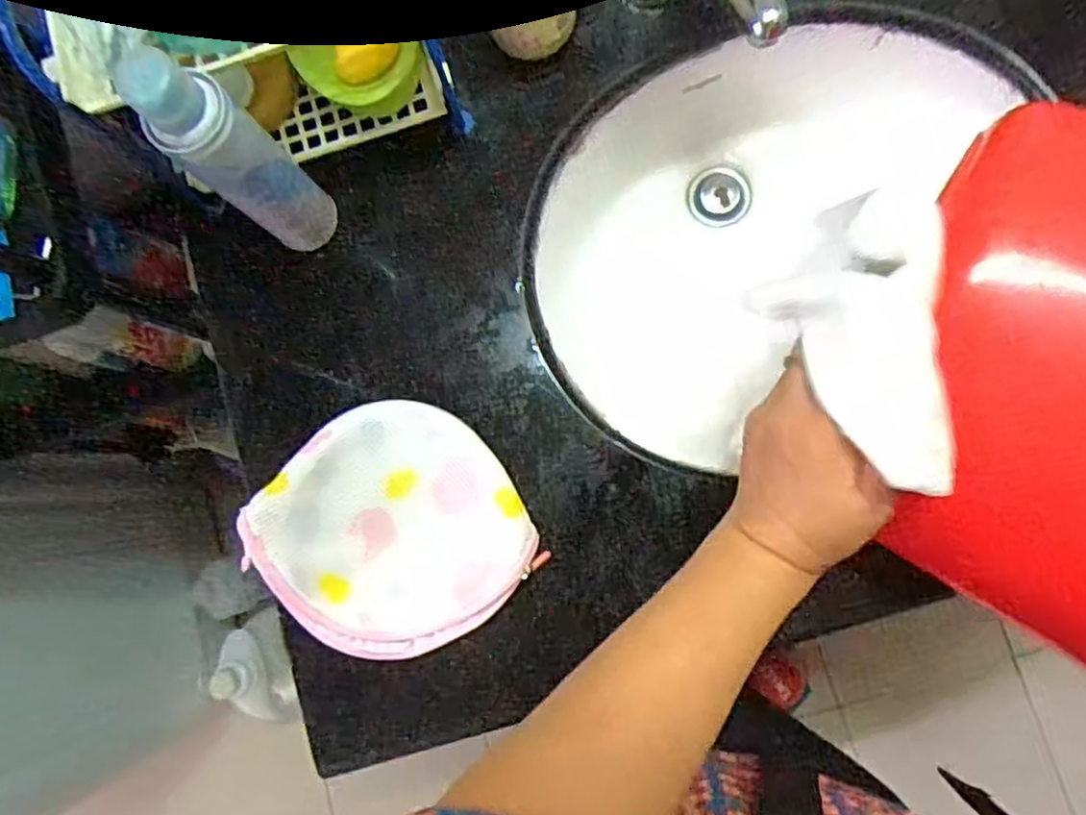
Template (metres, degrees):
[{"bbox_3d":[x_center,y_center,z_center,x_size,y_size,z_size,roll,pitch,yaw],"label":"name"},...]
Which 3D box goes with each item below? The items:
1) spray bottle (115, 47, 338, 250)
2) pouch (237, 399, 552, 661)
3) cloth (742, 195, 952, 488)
[{"bbox_3d":[-0.192,-0.158,0.460,0.043,0.208,0.052,39,87,7],"label":"spray bottle"},{"bbox_3d":[-0.107,0.089,0.496,0.164,0.061,0.171,0,83,4],"label":"pouch"},{"bbox_3d":[0.145,-0.028,0.317,0.069,0.042,0.131,-7,77,3],"label":"cloth"}]

